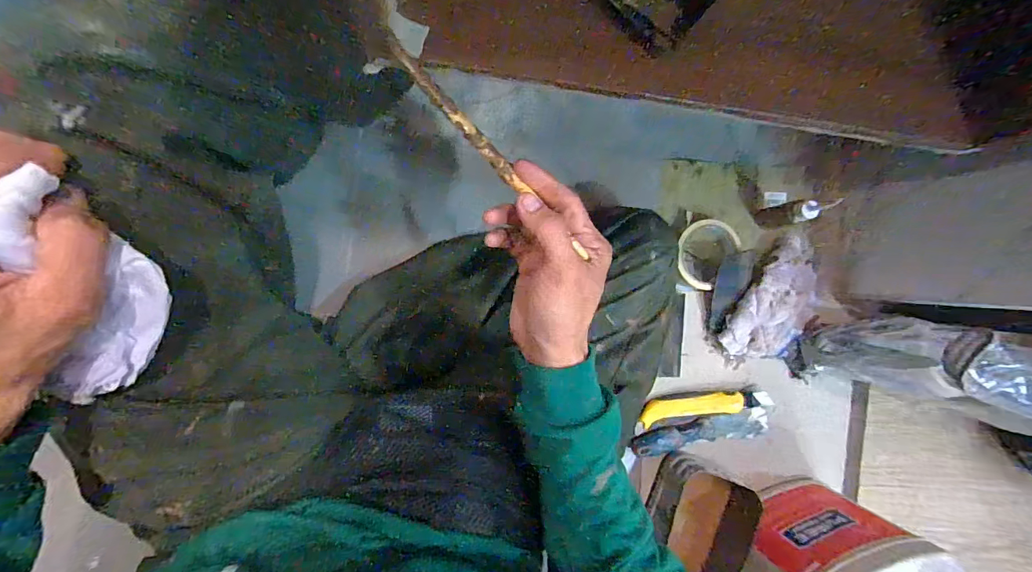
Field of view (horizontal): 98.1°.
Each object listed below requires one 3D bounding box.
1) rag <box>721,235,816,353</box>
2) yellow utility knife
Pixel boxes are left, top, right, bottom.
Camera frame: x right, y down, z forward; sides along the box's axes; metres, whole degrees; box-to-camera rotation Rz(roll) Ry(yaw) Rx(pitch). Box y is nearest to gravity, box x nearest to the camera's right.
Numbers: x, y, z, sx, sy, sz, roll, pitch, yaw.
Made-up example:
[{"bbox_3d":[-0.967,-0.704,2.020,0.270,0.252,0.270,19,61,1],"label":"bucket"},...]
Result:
[{"bbox_3d":[0.369,0.027,0.622,0.102,0.036,0.182,35,87,-7],"label":"rag"},{"bbox_3d":[0.256,0.166,0.614,0.189,0.031,0.036,-10,93,-7],"label":"yellow utility knife"}]

